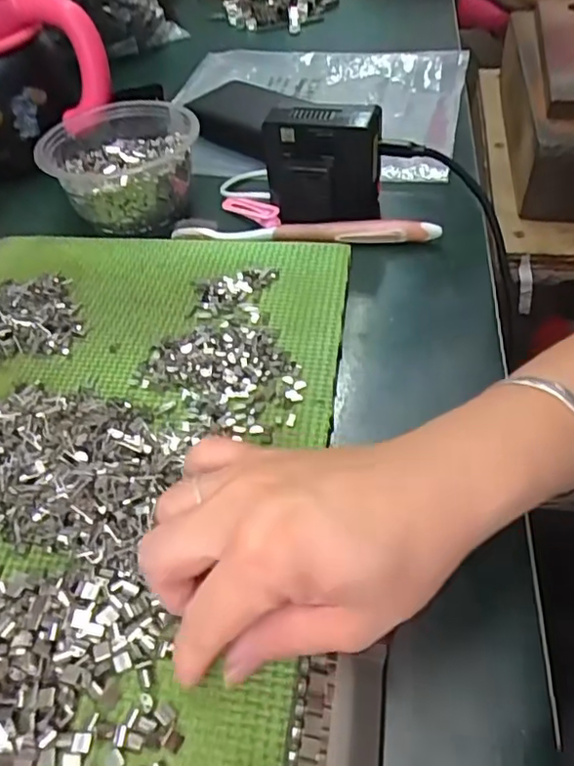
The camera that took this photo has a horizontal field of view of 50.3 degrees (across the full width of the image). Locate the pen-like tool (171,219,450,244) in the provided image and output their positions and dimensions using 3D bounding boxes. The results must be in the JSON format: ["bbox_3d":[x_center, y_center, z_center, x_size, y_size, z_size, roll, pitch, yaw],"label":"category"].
[{"bbox_3d":[0.012,-0.106,0.419,0.180,0.015,0.013,4,49,8],"label":"pen-like tool"}]

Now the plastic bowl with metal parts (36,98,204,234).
[{"bbox_3d":[-0.128,-0.167,0.465,0.109,0.051,0.111,-3,48,3],"label":"plastic bowl with metal parts"}]

